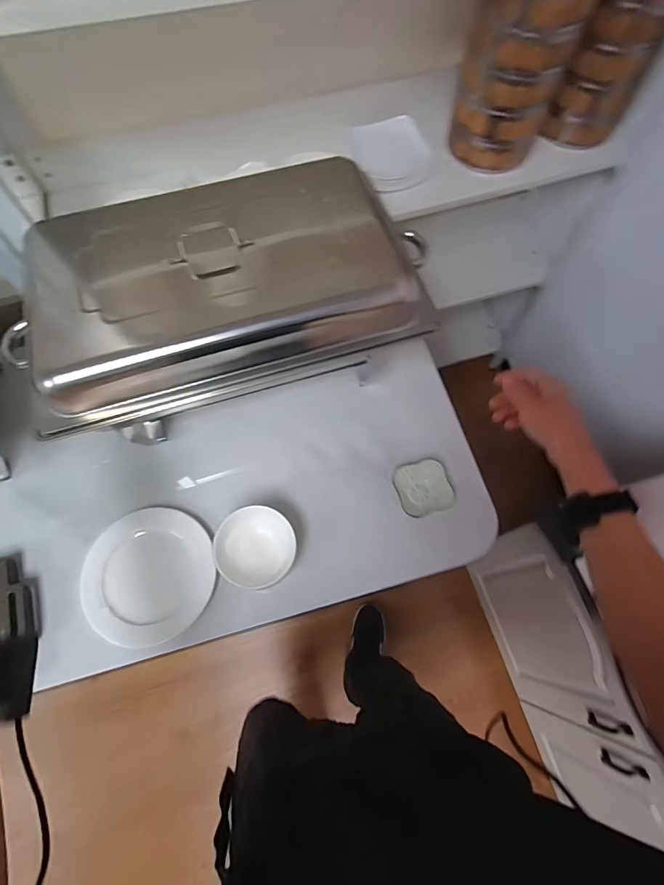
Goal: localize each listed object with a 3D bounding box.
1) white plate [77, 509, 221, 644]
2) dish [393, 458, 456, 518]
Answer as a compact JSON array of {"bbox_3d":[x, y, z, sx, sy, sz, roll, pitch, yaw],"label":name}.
[{"bbox_3d":[-0.286,0.204,0.679,0.191,0.018,0.196,0,68,0],"label":"white plate"},{"bbox_3d":[0.151,0.073,0.714,0.084,0.034,0.089,-13,69,-6],"label":"dish"}]

